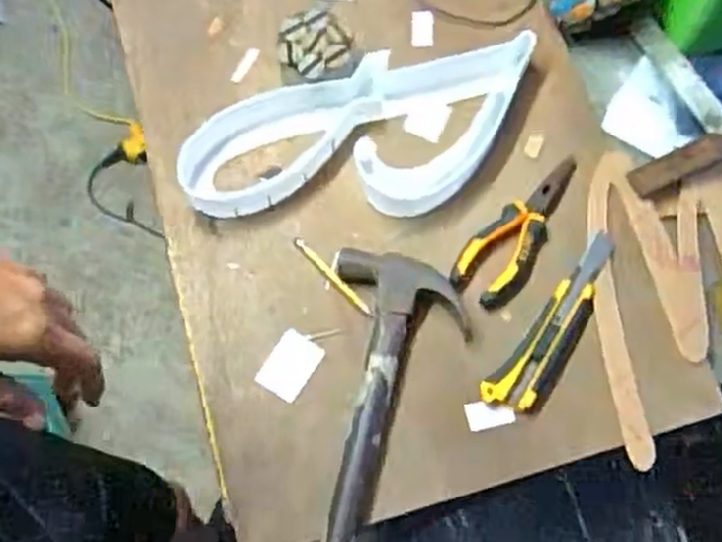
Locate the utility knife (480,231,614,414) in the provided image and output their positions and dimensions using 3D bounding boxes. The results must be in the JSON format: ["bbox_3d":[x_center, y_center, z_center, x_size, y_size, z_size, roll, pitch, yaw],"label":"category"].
[{"bbox_3d":[0.169,0.044,0.656,0.046,0.017,0.174,32,77,13],"label":"utility knife"}]

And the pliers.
[{"bbox_3d":[0.142,-0.039,0.689,0.057,0.014,0.157,32,77,13],"label":"pliers"}]

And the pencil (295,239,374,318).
[{"bbox_3d":[-0.025,0.006,0.688,0.009,0.009,0.100,-41,74,-9],"label":"pencil"}]

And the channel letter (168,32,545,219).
[{"bbox_3d":[0.001,-0.123,0.700,0.326,0.032,0.137,-10,72,1],"label":"channel letter"}]

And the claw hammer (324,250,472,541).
[{"bbox_3d":[0.015,0.134,0.624,0.108,0.030,0.308,7,73,7],"label":"claw hammer"}]

